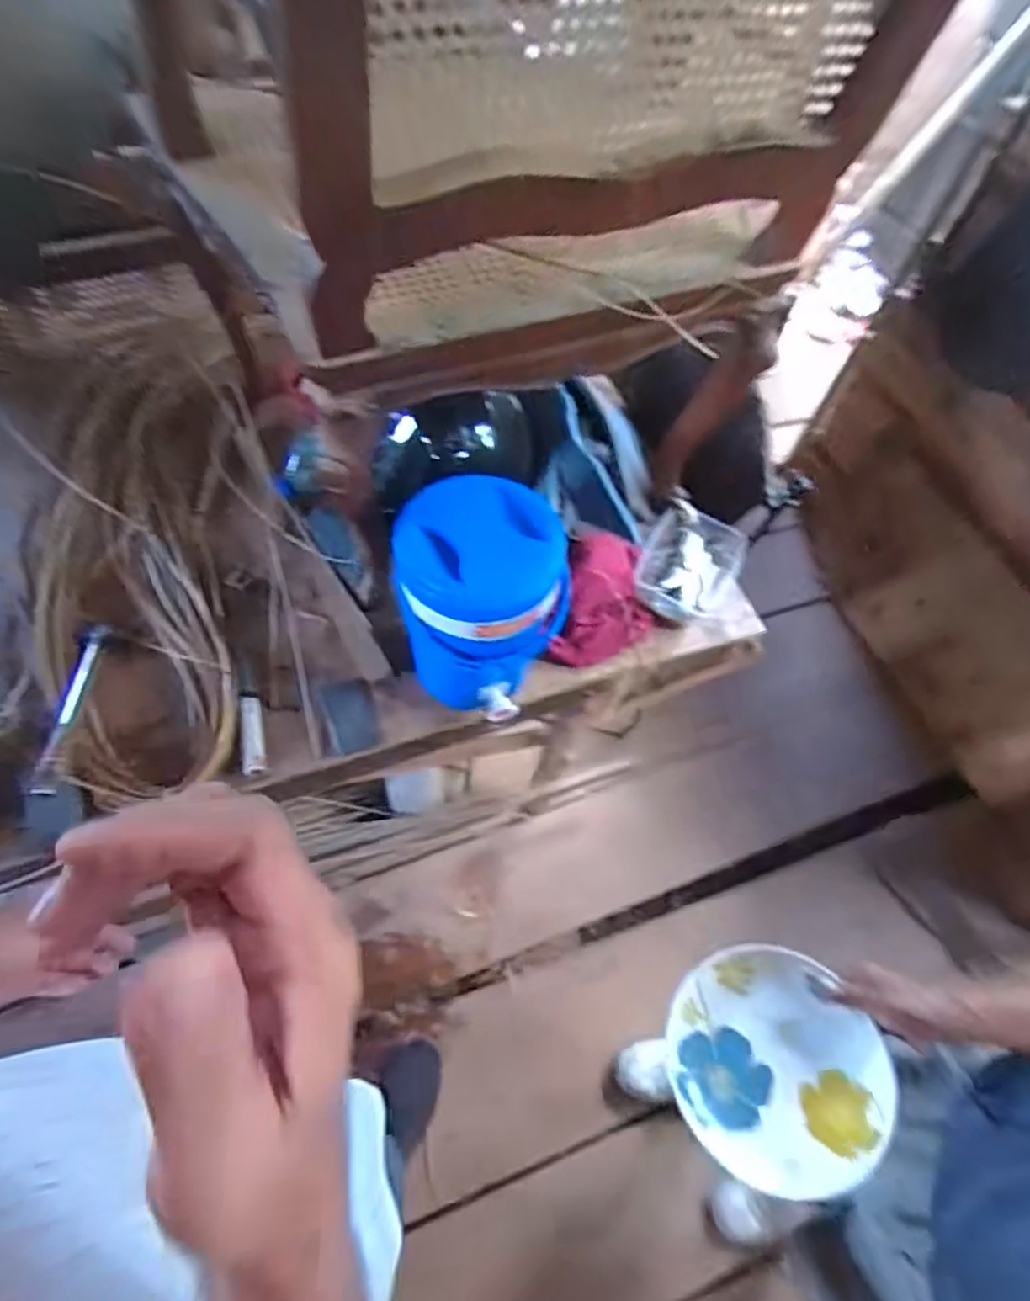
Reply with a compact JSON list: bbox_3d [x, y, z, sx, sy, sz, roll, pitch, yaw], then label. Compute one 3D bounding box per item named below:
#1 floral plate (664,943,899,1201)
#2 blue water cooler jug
[{"bbox_3d":[0.257,0.414,0.662,0.197,0.039,0.204,-4,60,6],"label":"floral plate"},{"bbox_3d":[-0.039,-0.047,0.761,0.178,0.247,0.159,8,59,1],"label":"blue water cooler jug"}]

